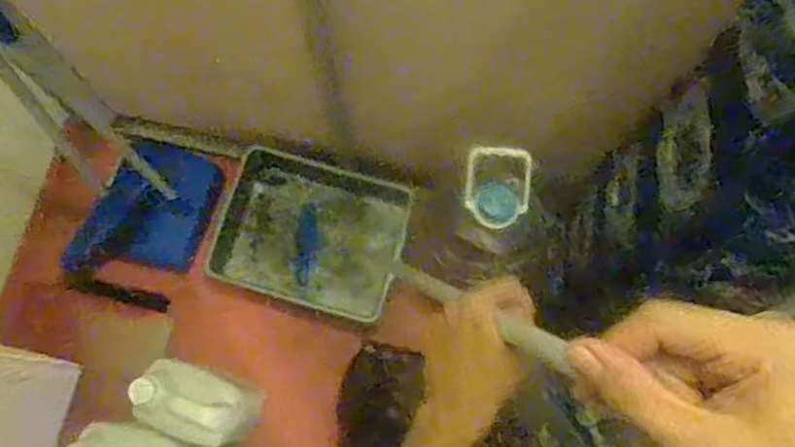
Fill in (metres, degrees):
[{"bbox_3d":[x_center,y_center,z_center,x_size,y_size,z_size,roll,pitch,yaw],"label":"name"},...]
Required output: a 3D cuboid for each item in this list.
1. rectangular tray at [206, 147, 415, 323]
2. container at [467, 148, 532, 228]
[{"bbox_3d":[-0.204,0.029,1.535,0.437,0.052,0.330,16,97,15],"label":"rectangular tray"},{"bbox_3d":[0.169,-0.061,1.143,0.106,0.047,0.132,5,96,8],"label":"container"}]

